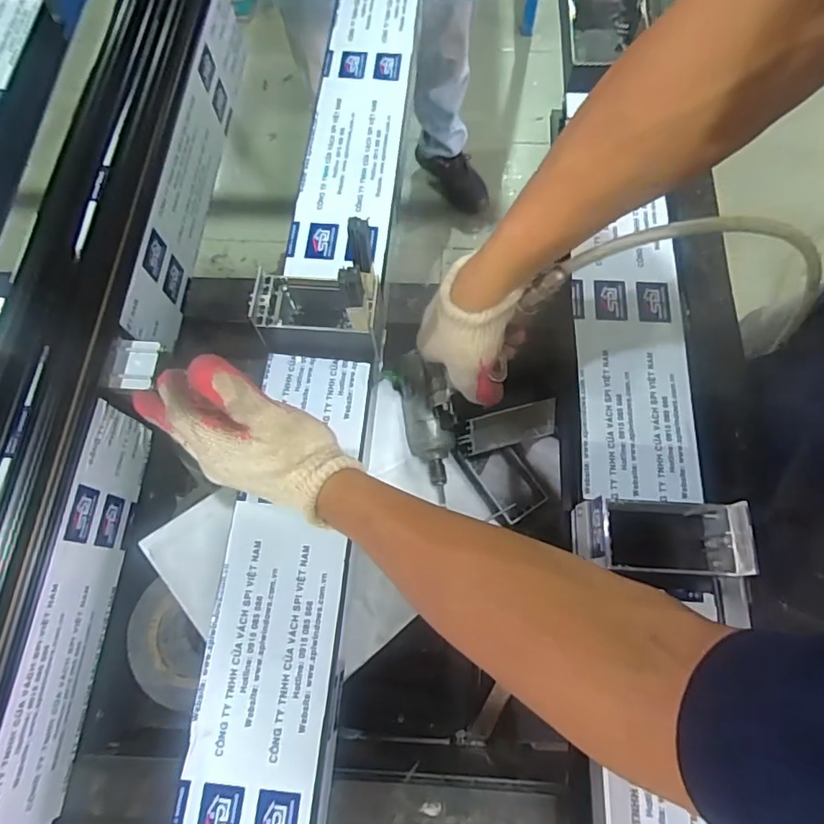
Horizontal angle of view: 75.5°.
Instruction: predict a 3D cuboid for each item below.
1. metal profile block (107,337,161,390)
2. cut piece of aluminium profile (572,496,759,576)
[{"bbox_3d":[-0.238,-0.041,0.455,0.037,0.008,0.044,0,70,1],"label":"metal profile block"},{"bbox_3d":[0.187,0.098,0.409,0.118,0.049,0.059,2,70,2],"label":"cut piece of aluminium profile"}]

